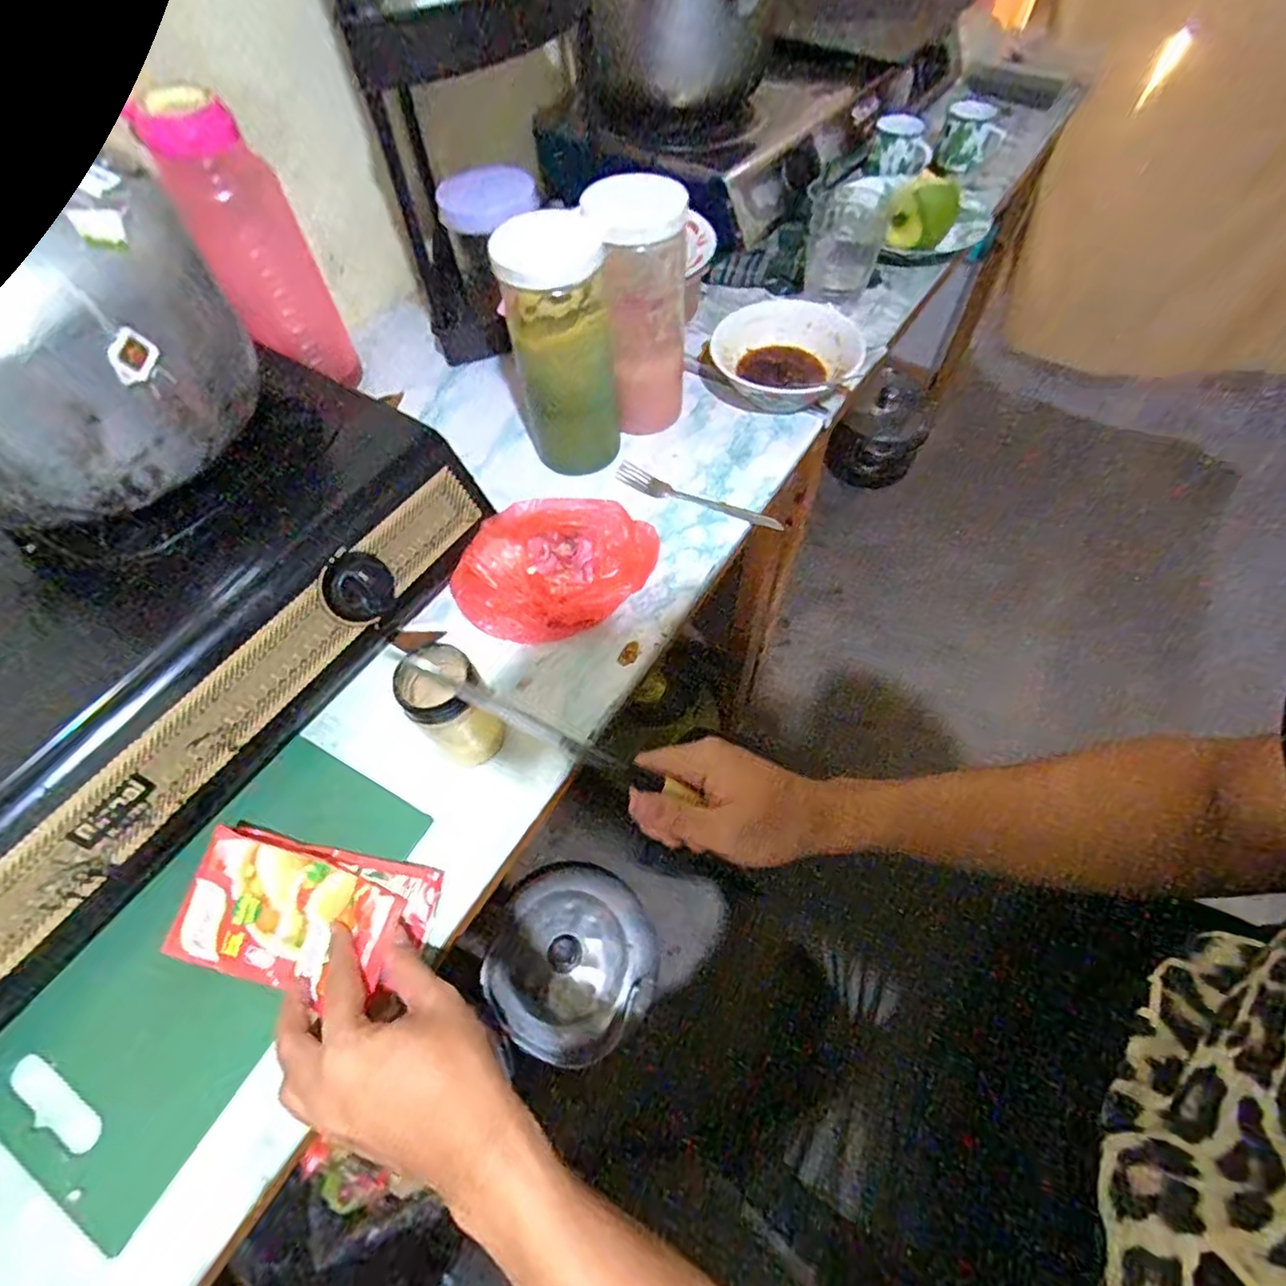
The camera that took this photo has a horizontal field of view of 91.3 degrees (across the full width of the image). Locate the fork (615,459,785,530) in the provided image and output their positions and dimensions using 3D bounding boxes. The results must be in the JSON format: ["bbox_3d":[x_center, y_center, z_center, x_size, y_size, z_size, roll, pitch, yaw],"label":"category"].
[{"bbox_3d":[0.054,-0.146,0.623,0.173,0.014,0.022,21,62,16],"label":"fork"}]

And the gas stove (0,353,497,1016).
[{"bbox_3d":[-0.463,0.040,0.457,0.368,0.148,0.686,28,64,17],"label":"gas stove"}]

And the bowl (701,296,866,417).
[{"bbox_3d":[0.149,-0.310,0.696,0.184,0.055,0.162,8,59,9],"label":"bowl"}]

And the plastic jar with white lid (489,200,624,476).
[{"bbox_3d":[-0.076,-0.272,0.590,0.095,0.220,0.096,-10,58,-3],"label":"plastic jar with white lid"}]

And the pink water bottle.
[{"bbox_3d":[-0.376,-0.377,0.633,0.088,0.276,0.075,-25,60,-12],"label":"pink water bottle"}]

